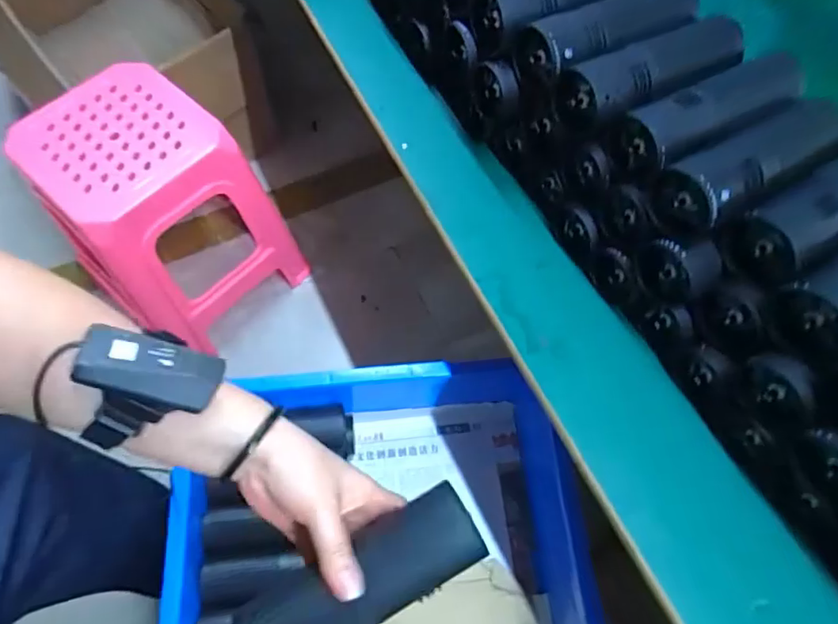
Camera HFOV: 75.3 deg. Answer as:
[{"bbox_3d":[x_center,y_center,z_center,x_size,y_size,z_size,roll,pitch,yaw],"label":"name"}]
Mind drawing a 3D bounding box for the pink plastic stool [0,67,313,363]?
[{"bbox_3d":[-0.492,-0.211,1.108,0.348,0.422,0.320,-33,70,-15],"label":"pink plastic stool"}]

